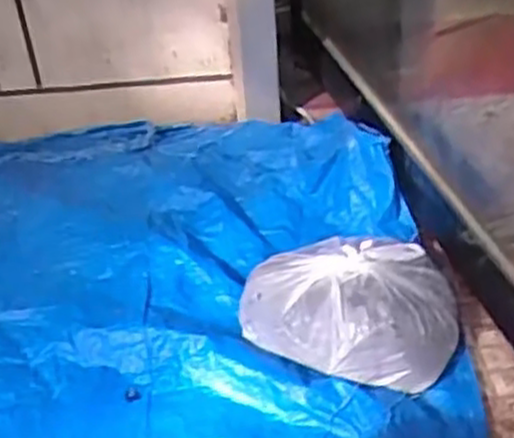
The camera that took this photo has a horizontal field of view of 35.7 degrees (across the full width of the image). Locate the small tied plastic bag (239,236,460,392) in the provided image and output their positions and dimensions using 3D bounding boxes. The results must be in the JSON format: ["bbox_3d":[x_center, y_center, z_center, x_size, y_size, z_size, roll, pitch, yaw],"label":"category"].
[{"bbox_3d":[0.123,0.106,1.043,0.274,0.101,0.220,10,43,18],"label":"small tied plastic bag"}]

